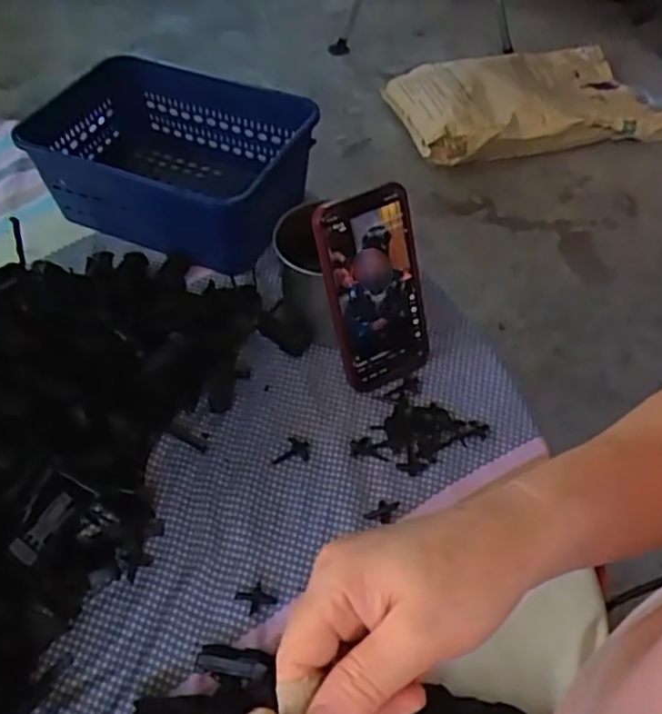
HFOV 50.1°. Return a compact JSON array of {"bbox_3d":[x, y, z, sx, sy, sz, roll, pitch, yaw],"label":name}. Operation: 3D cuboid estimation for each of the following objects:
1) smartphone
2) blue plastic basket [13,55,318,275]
[{"bbox_3d":[0.036,-0.052,0.553,0.079,0.157,0.014,-26,31,-20],"label":"smartphone"},{"bbox_3d":[-0.154,-0.191,0.697,0.273,0.115,0.174,23,55,16],"label":"blue plastic basket"}]

